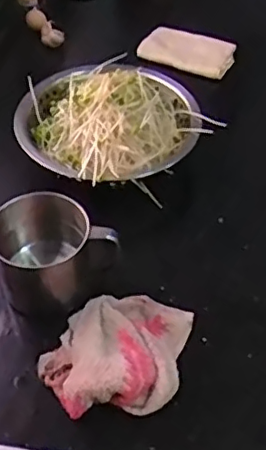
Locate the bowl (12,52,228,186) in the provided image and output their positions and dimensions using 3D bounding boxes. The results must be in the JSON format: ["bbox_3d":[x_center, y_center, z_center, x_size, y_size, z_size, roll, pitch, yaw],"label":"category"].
[{"bbox_3d":[-0.041,-0.176,0.878,0.270,0.087,0.256,1,48,-1],"label":"bowl"}]

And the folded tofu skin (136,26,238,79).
[{"bbox_3d":[0.103,-0.332,1.126,0.175,0.033,0.091,18,50,14],"label":"folded tofu skin"}]

